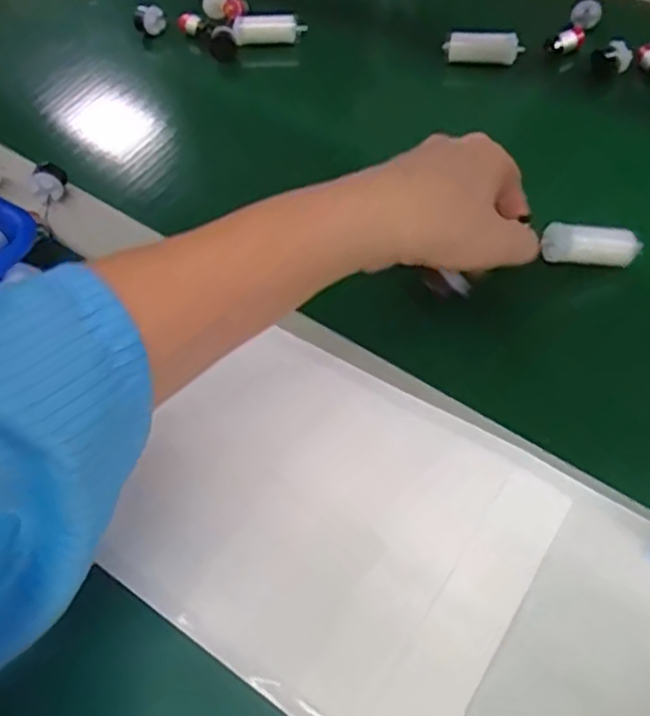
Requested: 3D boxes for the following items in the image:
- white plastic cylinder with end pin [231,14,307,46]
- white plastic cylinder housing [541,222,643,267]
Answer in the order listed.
[{"bbox_3d":[-0.046,-0.272,0.567,0.058,0.020,0.024,3,50,3],"label":"white plastic cylinder with end pin"},{"bbox_3d":[0.148,-0.063,0.380,0.053,0.019,0.017,0,50,1],"label":"white plastic cylinder housing"}]

